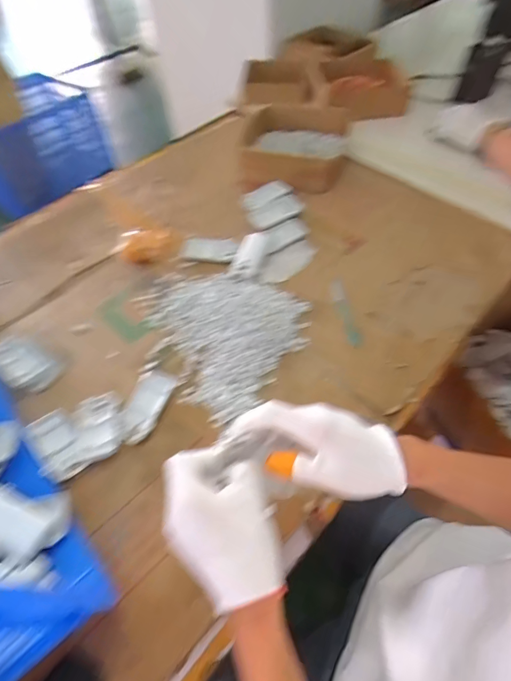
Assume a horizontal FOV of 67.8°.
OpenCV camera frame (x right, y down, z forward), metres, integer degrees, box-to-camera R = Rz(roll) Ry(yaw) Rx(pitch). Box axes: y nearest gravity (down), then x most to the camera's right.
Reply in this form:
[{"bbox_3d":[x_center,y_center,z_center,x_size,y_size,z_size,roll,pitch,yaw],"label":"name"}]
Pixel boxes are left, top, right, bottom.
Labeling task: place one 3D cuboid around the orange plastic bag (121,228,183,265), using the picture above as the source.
[{"bbox_3d":[-0.179,-0.165,0.659,0.102,0.027,0.057,-20,61,-12],"label":"orange plastic bag"}]

